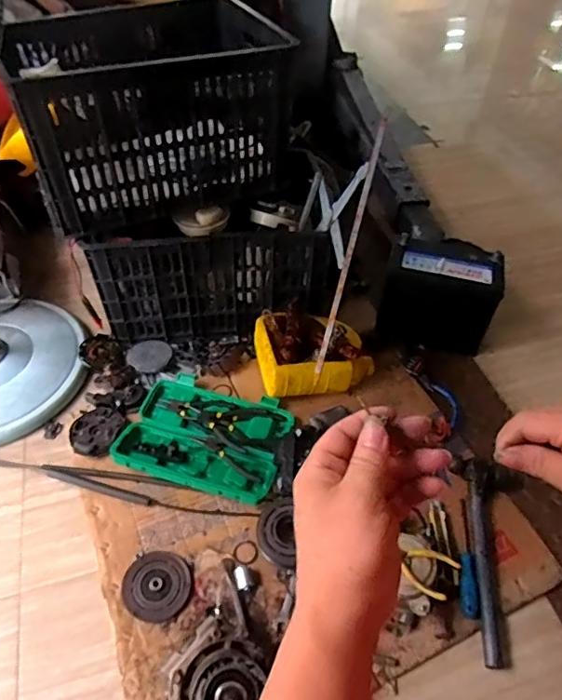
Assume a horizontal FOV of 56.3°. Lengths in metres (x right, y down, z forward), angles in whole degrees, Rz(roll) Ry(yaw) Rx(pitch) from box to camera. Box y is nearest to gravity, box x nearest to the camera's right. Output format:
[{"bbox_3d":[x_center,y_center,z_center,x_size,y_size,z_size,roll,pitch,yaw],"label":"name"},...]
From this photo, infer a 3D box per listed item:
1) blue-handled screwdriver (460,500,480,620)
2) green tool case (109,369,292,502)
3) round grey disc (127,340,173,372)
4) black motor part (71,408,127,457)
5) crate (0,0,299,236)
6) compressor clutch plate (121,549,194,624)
[{"bbox_3d":[0.308,0.337,0.866,0.029,0.022,0.195,10,49,6],"label":"blue-handled screwdriver"},{"bbox_3d":[-0.140,0.159,1.000,0.300,0.034,0.228,15,50,11],"label":"green tool case"},{"bbox_3d":[-0.287,0.010,1.145,0.088,0.016,0.095,1,49,-1],"label":"round grey disc"},{"bbox_3d":[-0.356,0.153,1.005,0.107,0.024,0.102,1,49,-1],"label":"black motor part"},{"bbox_3d":[-0.255,-0.483,1.051,0.480,0.283,0.321,-18,52,-17],"label":"crate"},{"bbox_3d":[-0.195,0.371,0.833,0.105,0.014,0.107,1,49,-1],"label":"compressor clutch plate"}]

